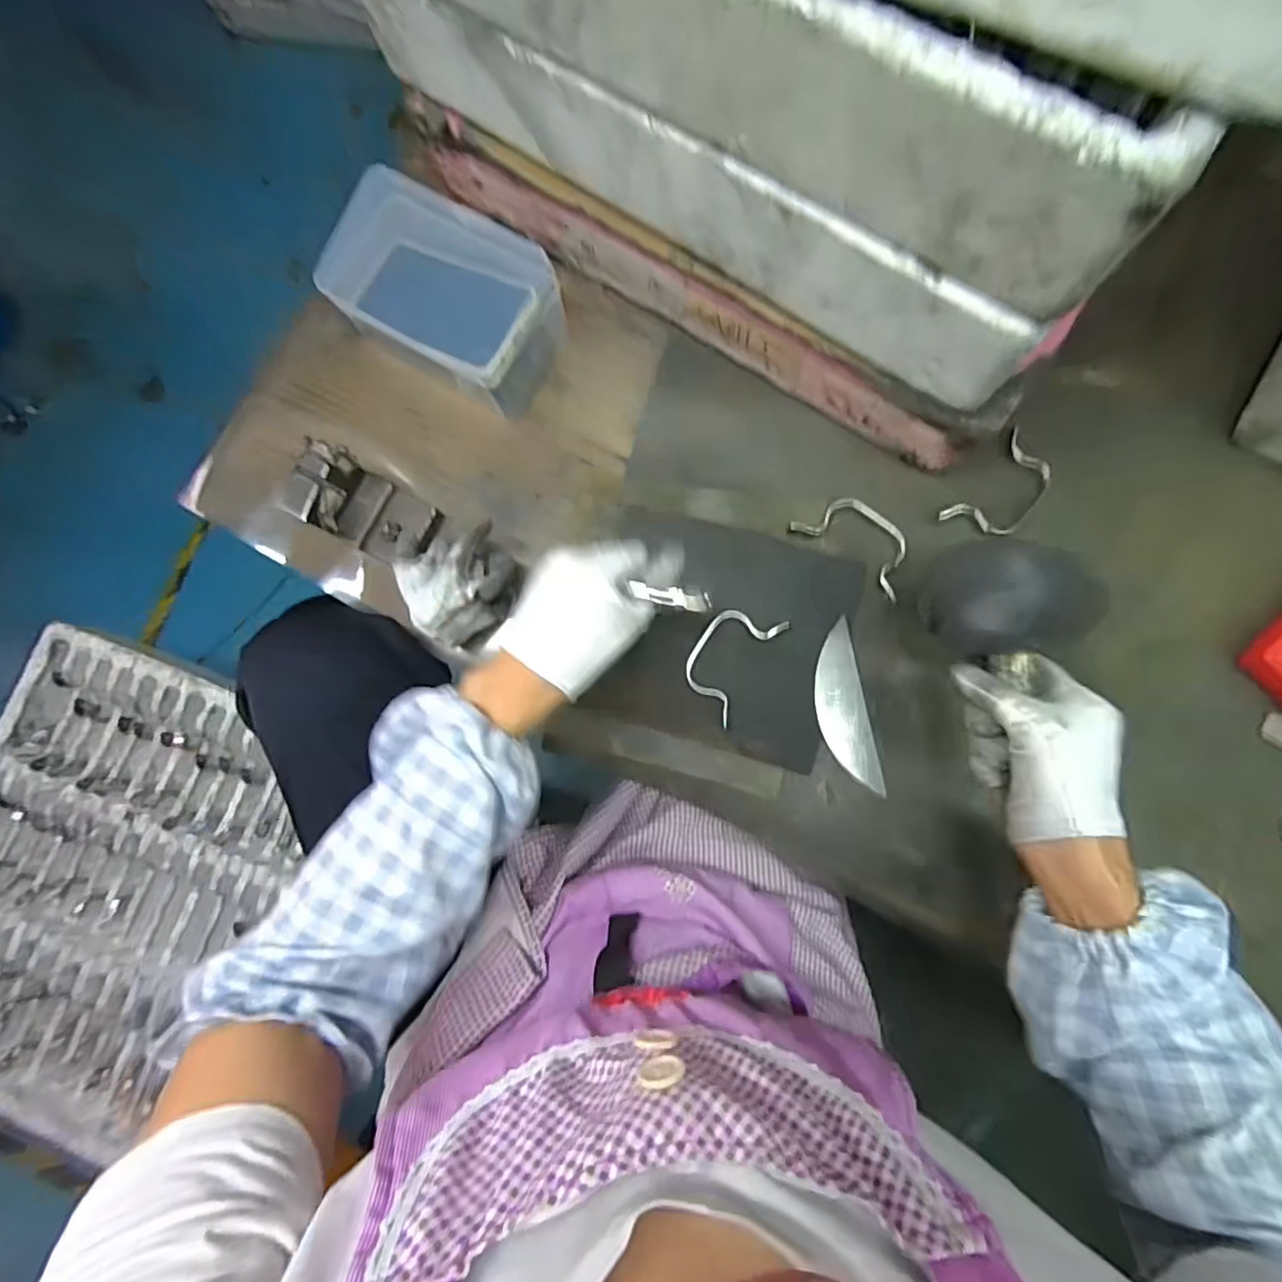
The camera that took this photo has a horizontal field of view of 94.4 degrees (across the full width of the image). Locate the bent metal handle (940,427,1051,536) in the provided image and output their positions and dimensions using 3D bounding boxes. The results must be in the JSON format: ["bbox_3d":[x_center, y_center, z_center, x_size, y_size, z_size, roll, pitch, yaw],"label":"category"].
[{"bbox_3d":[0.295,-0.120,0.482,0.054,0.020,0.095,43,88,8],"label":"bent metal handle"}]

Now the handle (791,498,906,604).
[{"bbox_3d":[0.180,-0.085,0.484,0.102,0.018,0.054,38,87,8],"label":"handle"}]

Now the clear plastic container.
[{"bbox_3d":[-0.165,-0.285,0.495,0.177,0.081,0.107,30,86,8],"label":"clear plastic container"}]

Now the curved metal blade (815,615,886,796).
[{"bbox_3d":[0.162,0.055,0.475,0.039,0.010,0.135,-12,82,3],"label":"curved metal blade"}]

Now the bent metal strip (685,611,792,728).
[{"bbox_3d":[0.071,0.013,0.472,0.053,0.015,0.093,33,86,8],"label":"bent metal strip"}]

